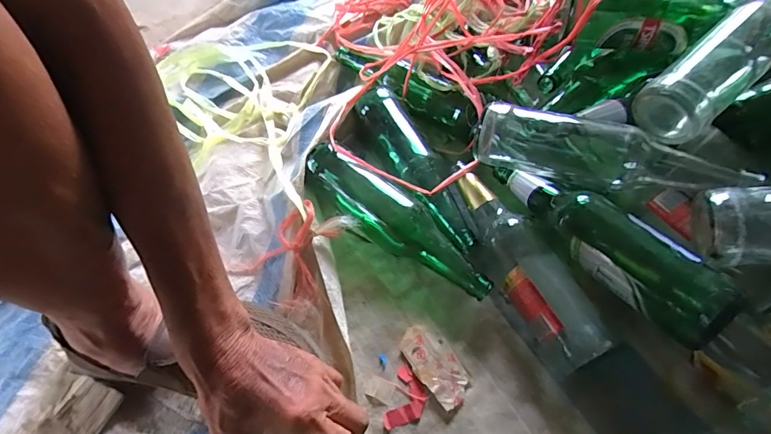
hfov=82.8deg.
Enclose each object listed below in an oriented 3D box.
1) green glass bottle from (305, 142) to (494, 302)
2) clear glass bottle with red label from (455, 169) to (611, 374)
[{"bbox_3d":[0.009,0.004,0.503,0.264,0.058,0.061,36,64,25],"label":"green glass bottle"},{"bbox_3d":[0.139,0.048,0.464,0.068,0.069,0.236,-24,57,-13],"label":"clear glass bottle with red label"}]

